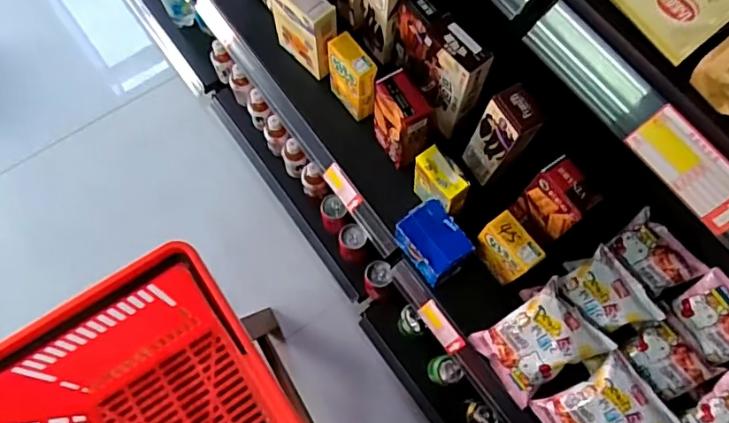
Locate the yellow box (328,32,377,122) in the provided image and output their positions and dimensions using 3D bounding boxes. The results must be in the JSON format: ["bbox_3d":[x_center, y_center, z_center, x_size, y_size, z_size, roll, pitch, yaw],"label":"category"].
[{"bbox_3d":[-0.021,-0.240,0.995,0.045,0.147,0.115,-33,75,-12],"label":"yellow box"}]

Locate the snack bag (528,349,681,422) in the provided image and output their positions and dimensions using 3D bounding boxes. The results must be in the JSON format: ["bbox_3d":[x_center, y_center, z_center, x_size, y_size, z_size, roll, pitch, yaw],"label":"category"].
[{"bbox_3d":[0.368,0.315,0.837,0.168,0.045,0.136,-38,72,15],"label":"snack bag"}]

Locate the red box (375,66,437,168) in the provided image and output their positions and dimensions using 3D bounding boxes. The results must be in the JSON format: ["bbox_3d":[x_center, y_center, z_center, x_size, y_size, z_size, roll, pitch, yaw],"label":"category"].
[{"bbox_3d":[0.065,-0.158,0.946,0.069,0.183,0.101,-22,73,-9],"label":"red box"}]

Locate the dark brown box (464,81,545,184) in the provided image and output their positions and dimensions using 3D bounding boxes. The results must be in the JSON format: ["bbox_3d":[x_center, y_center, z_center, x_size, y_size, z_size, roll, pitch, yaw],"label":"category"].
[{"bbox_3d":[0.225,-0.122,0.908,0.050,0.214,0.075,-34,75,-13],"label":"dark brown box"}]

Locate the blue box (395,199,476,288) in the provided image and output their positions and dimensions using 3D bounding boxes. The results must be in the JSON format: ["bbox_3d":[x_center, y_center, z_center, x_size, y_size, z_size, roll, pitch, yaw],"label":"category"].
[{"bbox_3d":[0.115,0.054,0.916,0.084,0.084,0.119,-33,75,-12],"label":"blue box"}]

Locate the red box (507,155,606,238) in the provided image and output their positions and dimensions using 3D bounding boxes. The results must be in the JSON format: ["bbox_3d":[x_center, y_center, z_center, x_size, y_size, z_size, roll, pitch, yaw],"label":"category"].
[{"bbox_3d":[0.309,-0.011,0.899,0.062,0.171,0.098,-34,75,-13],"label":"red box"}]

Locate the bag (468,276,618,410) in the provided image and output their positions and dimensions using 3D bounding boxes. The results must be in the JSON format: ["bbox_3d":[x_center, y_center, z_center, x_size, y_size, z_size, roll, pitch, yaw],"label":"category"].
[{"bbox_3d":[0.281,0.211,0.874,0.174,0.048,0.133,-41,72,18],"label":"bag"}]

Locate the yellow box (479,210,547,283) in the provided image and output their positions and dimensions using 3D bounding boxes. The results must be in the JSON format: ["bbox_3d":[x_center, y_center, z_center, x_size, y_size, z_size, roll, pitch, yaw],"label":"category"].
[{"bbox_3d":[0.226,0.064,0.873,0.047,0.121,0.099,-32,75,-12],"label":"yellow box"}]

